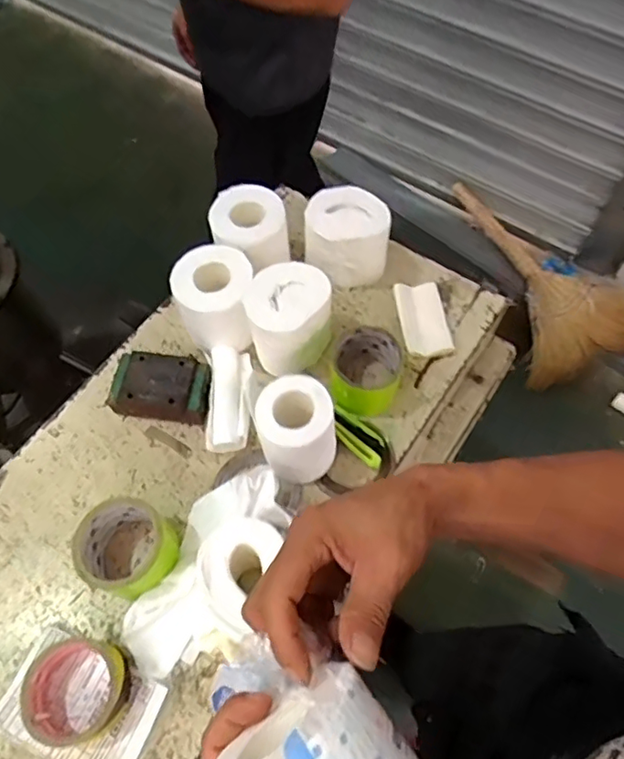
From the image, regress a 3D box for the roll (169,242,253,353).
[{"bbox_3d":[-0.117,-0.098,0.715,0.090,0.100,0.090,-1,63,1],"label":"roll"}]

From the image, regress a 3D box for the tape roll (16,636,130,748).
[{"bbox_3d":[-0.228,0.300,0.559,0.090,0.037,0.090,-1,63,1],"label":"tape roll"}]

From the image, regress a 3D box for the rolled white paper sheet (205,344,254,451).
[{"bbox_3d":[-0.100,0.021,0.705,0.049,0.032,0.132,-2,63,1],"label":"rolled white paper sheet"}]

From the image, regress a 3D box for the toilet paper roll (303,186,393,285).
[{"bbox_3d":[0.047,-0.184,0.748,0.106,0.101,0.079,15,65,9],"label":"toilet paper roll"}]

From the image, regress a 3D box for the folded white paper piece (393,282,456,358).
[{"bbox_3d":[0.145,-0.079,0.754,0.060,0.021,0.106,-8,63,-3],"label":"folded white paper piece"}]

